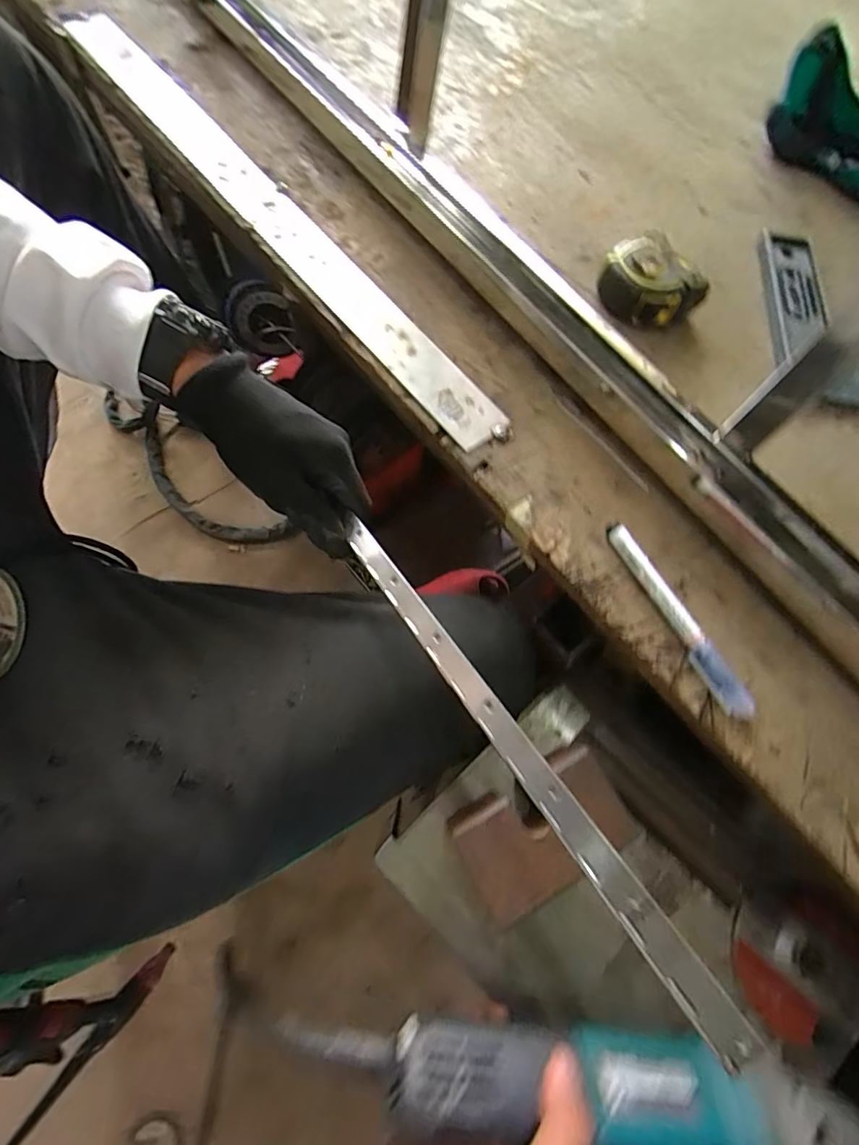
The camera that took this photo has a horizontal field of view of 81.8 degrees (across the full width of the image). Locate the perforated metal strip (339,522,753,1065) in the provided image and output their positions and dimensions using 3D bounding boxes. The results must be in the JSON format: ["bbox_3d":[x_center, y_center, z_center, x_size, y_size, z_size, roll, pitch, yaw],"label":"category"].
[{"bbox_3d":[0.029,0.073,0.259,0.017,0.004,0.303,-43,57,5],"label":"perforated metal strip"}]

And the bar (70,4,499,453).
[{"bbox_3d":[-0.144,-0.327,0.447,0.053,0.005,0.610,-35,74,-16],"label":"bar"}]

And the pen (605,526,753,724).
[{"bbox_3d":[0.155,0.028,0.313,0.015,0.015,0.134,-25,71,-13],"label":"pen"}]

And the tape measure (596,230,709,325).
[{"bbox_3d":[0.184,-0.244,0.421,0.068,0.036,0.071,1,68,-3],"label":"tape measure"}]

